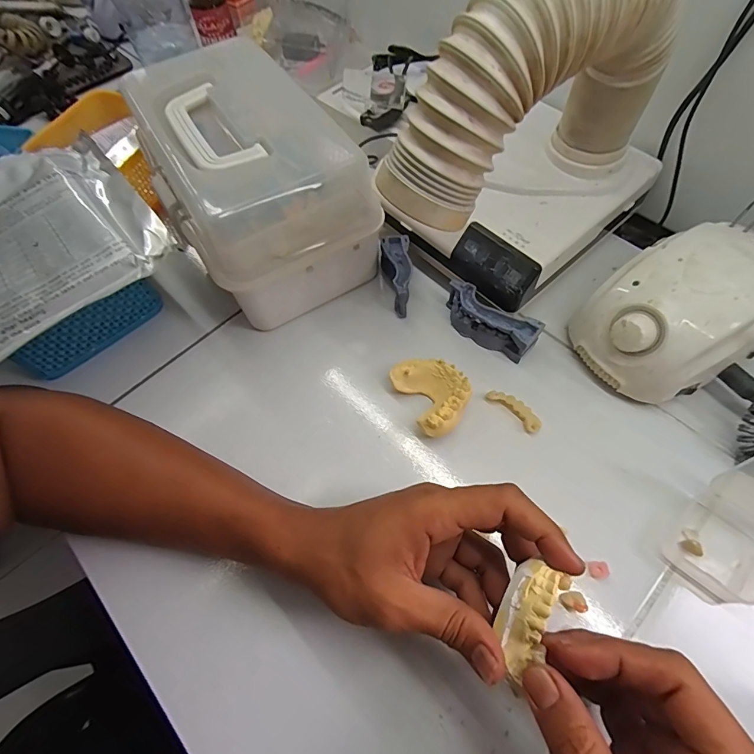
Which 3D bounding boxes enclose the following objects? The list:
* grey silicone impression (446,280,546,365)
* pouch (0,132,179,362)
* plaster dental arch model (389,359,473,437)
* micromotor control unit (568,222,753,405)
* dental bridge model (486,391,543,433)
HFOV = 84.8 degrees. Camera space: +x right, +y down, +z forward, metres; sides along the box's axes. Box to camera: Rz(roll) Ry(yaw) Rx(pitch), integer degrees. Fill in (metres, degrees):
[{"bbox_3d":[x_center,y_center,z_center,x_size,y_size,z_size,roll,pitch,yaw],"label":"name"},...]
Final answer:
[{"bbox_3d":[0.100,-0.049,0.370,0.086,0.031,0.029,34,68,18],"label":"grey silicone impression"},{"bbox_3d":[-0.297,-0.114,0.348,0.196,0.023,0.197,-39,67,-17],"label":"pouch"},{"bbox_3d":[0.048,0.014,0.345,0.051,0.029,0.067,-25,64,-11],"label":"plaster dental arch model"},{"bbox_3d":[0.244,-0.048,0.333,0.137,0.082,0.104,-24,63,-11],"label":"micromotor control unit"},{"bbox_3d":[0.115,0.027,0.344,0.048,0.010,0.013,40,70,21],"label":"dental bridge model"}]

